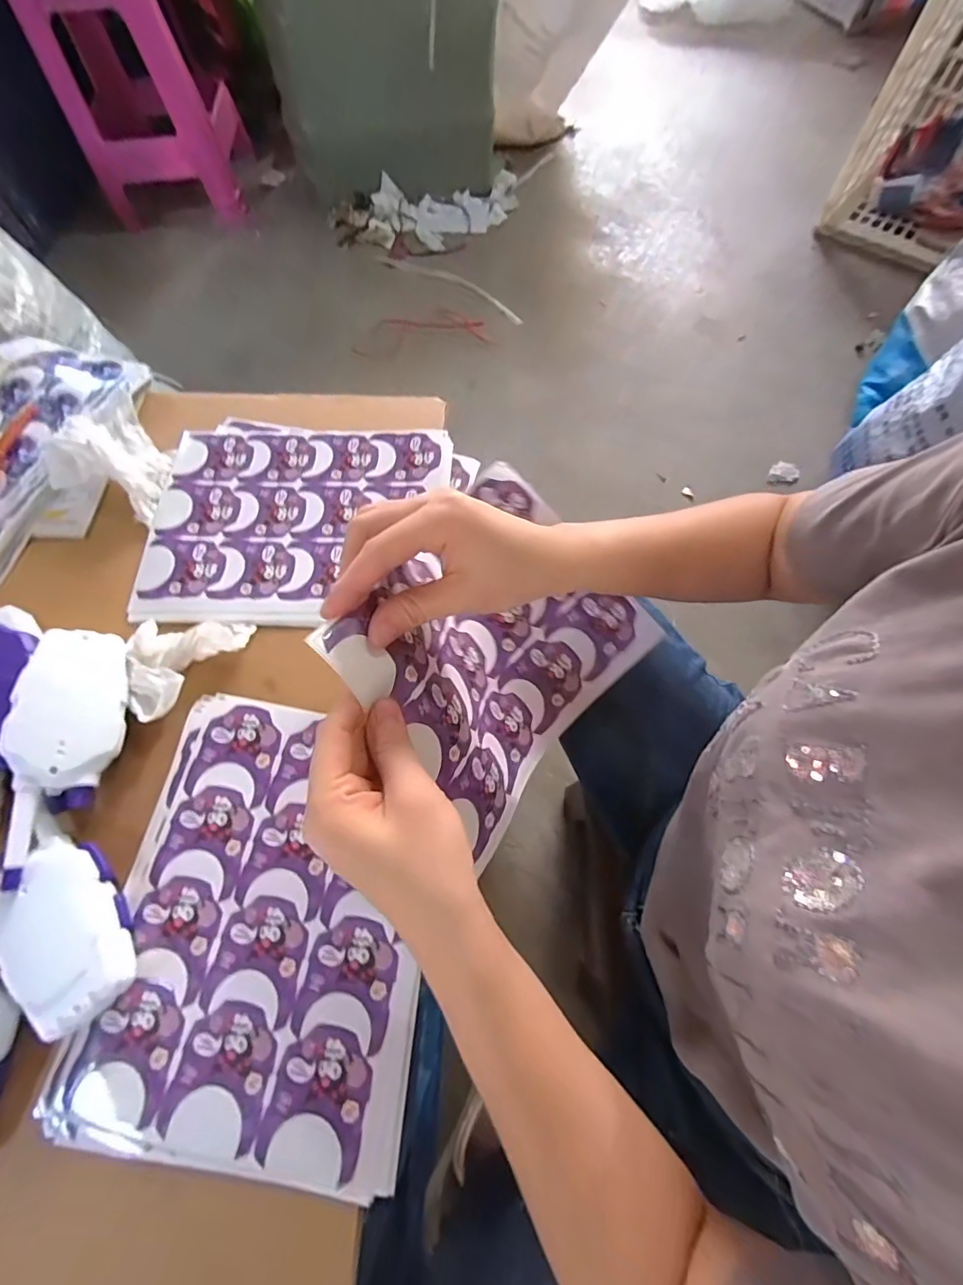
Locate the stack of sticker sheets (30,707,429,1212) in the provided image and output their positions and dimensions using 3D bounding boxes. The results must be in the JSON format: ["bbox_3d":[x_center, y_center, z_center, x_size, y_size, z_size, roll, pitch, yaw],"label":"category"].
[{"bbox_3d":[-0.138,0.179,0.327,0.206,0.010,0.263,8,69,4],"label":"stack of sticker sheets"}]

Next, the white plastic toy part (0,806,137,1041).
[{"bbox_3d":[-0.268,0.173,0.314,0.058,0.035,0.129,-35,72,-12],"label":"white plastic toy part"}]

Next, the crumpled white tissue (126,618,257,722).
[{"bbox_3d":[-0.236,0.008,0.380,0.069,0.029,0.097,31,72,13],"label":"crumpled white tissue"}]

